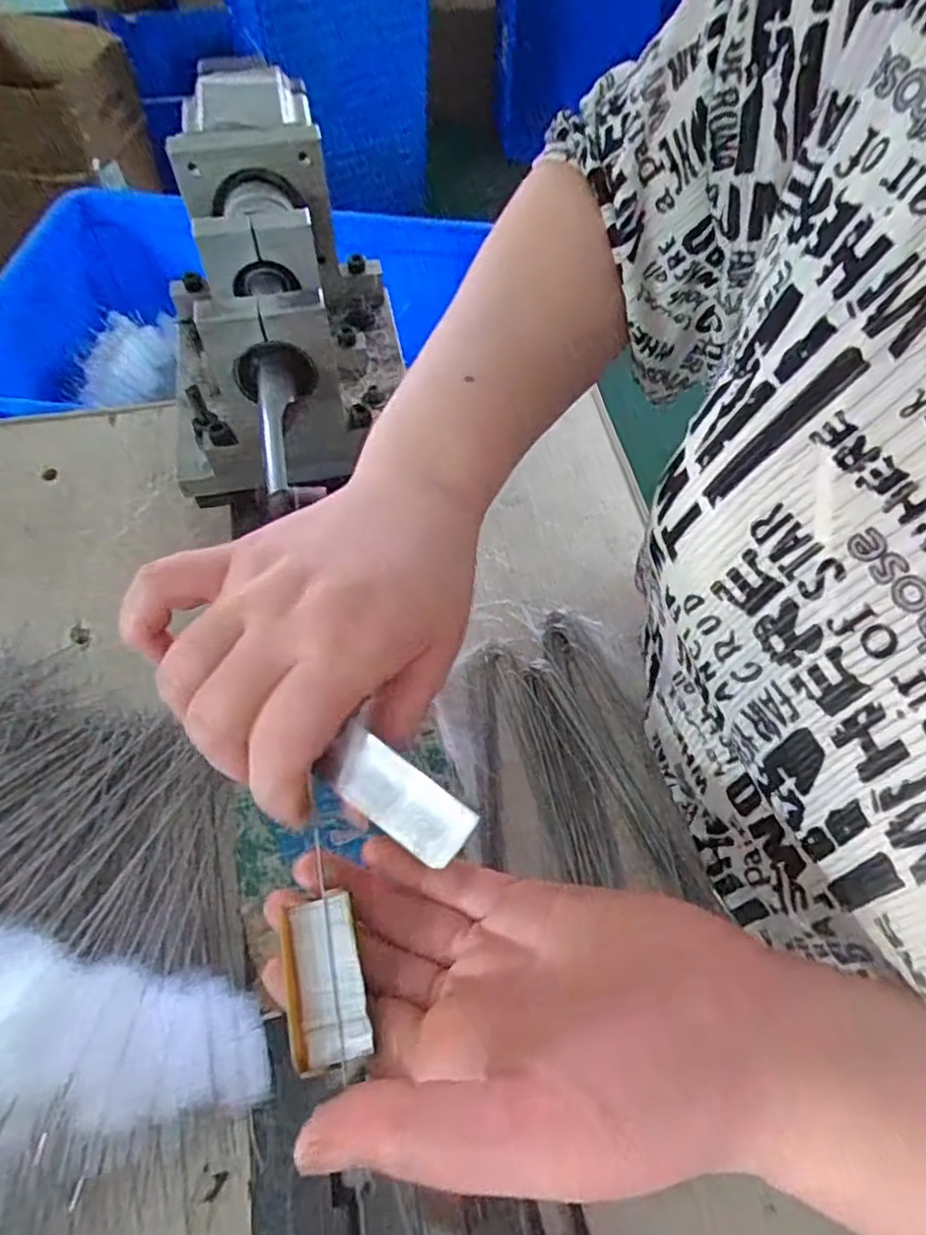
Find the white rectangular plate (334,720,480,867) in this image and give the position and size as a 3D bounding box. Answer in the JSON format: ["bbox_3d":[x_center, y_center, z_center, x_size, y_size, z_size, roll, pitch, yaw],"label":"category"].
[{"bbox_3d":[-0.021,0.059,0.223,0.050,0.004,0.023,34,100,6],"label":"white rectangular plate"}]

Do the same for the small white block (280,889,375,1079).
[{"bbox_3d":[-0.043,0.113,0.211,0.023,0.006,0.045,-11,60,-8],"label":"small white block"}]

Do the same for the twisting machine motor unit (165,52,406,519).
[{"bbox_3d":[-0.121,-0.220,0.426,0.138,0.115,0.252,-10,59,-8],"label":"twisting machine motor unit"}]

